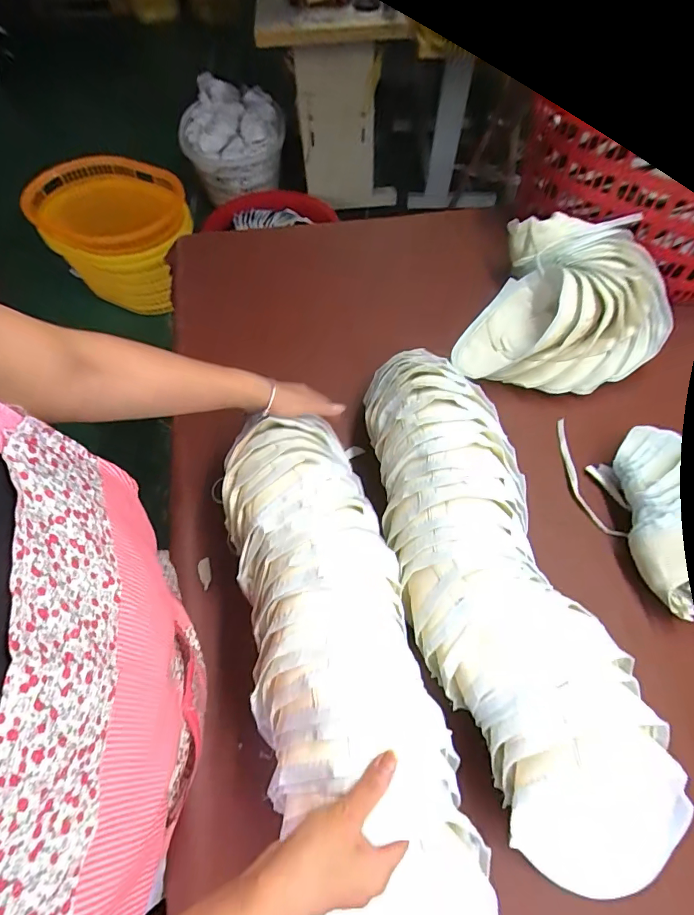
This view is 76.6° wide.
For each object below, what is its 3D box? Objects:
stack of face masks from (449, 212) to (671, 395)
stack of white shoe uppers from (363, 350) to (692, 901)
[{"bbox_3d":[0.379,-0.264,0.770,0.326,0.164,0.264,11,59,6],"label":"stack of face masks"},{"bbox_3d":[0.166,0.146,0.549,0.201,0.158,0.669,-14,60,-9],"label":"stack of white shoe uppers"}]

